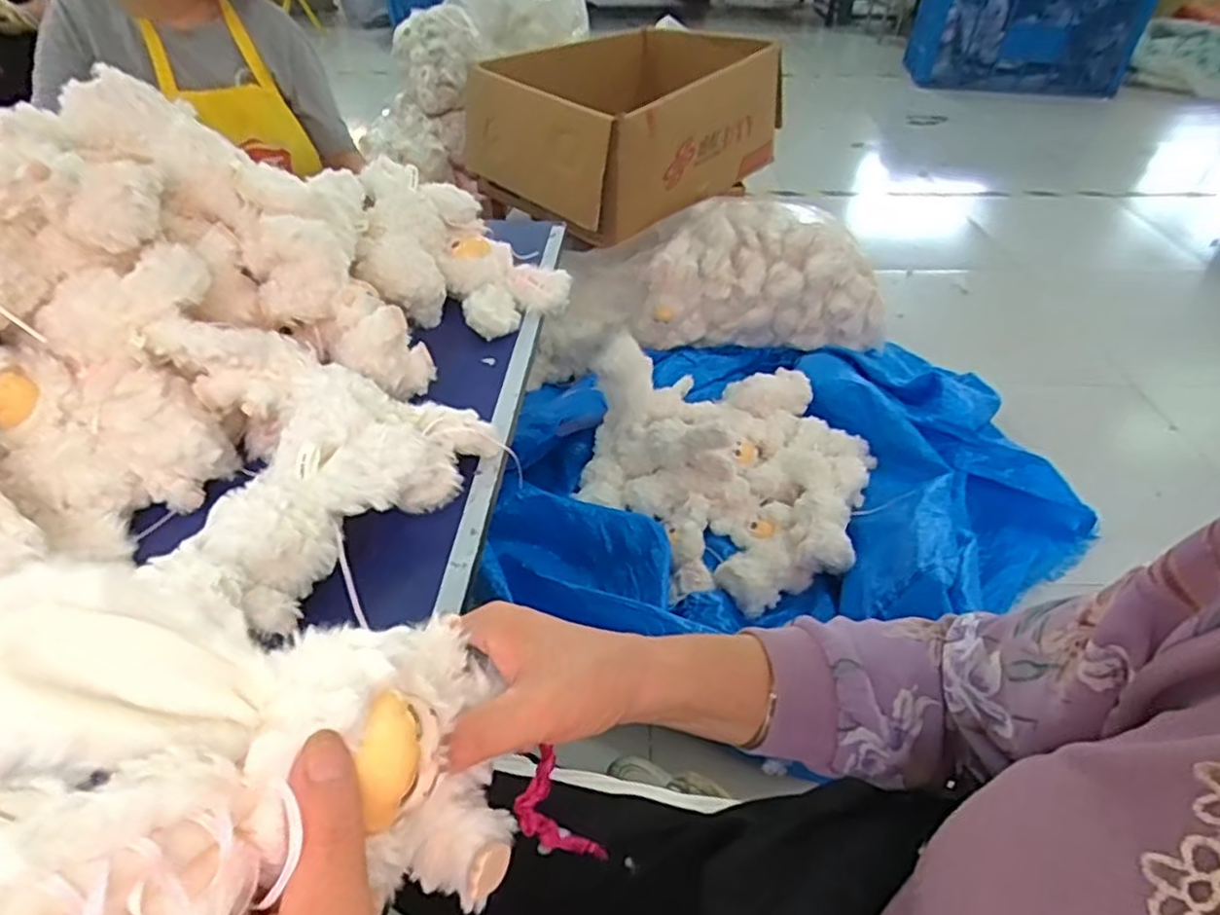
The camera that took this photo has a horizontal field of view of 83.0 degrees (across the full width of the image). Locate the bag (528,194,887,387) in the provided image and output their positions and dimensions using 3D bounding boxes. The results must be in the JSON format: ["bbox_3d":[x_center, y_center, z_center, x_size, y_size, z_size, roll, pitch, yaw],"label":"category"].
[{"bbox_3d":[0.235,-0.394,1.617,0.823,0.295,0.250,-10,42,-13],"label":"bag"}]

